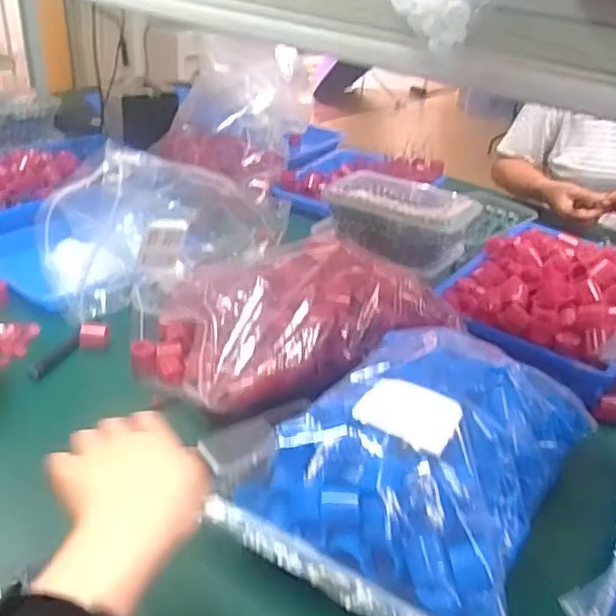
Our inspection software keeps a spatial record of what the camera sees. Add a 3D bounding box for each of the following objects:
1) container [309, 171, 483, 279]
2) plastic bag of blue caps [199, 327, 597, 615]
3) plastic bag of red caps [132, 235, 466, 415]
[{"bbox_3d":[0.134,-0.134,0.959,0.214,0.089,0.128,21,34,25],"label":"container"},{"bbox_3d":[0.090,0.113,0.569,0.289,0.092,0.315,18,33,21],"label":"plastic bag of blue caps"},{"bbox_3d":[-0.034,-0.004,0.787,0.345,0.111,0.262,-13,35,-27],"label":"plastic bag of red caps"}]

